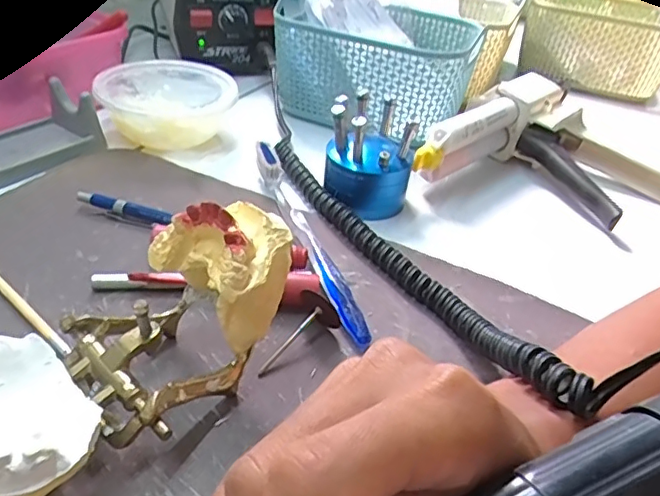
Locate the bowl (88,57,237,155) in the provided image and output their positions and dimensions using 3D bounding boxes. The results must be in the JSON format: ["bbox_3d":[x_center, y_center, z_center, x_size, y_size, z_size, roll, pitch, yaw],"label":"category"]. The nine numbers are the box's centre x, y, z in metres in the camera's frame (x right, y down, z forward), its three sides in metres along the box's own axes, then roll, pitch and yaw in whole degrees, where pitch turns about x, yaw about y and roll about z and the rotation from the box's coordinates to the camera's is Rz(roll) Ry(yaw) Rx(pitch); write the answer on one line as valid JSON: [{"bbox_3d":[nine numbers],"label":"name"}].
[{"bbox_3d":[-0.127,-0.111,0.450,0.100,0.040,0.095,5,36,-4],"label":"bowl"}]

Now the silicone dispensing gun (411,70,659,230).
[{"bbox_3d":[0.160,-0.065,0.427,0.154,0.060,0.164,31,42,28],"label":"silicone dispensing gun"}]

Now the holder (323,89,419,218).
[{"bbox_3d":[0.027,-0.066,0.388,0.058,0.067,0.058,9,36,1],"label":"holder"}]

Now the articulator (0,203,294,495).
[{"bbox_3d":[-0.086,0.039,0.219,0.069,0.077,0.145,28,41,25],"label":"articulator"}]

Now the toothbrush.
[{"bbox_3d":[-0.016,-0.011,0.345,0.011,0.022,0.181,-8,39,-21],"label":"toothbrush"}]

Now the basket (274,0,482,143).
[{"bbox_3d":[0.035,-0.156,0.501,0.159,0.084,0.120,13,37,7],"label":"basket"}]

